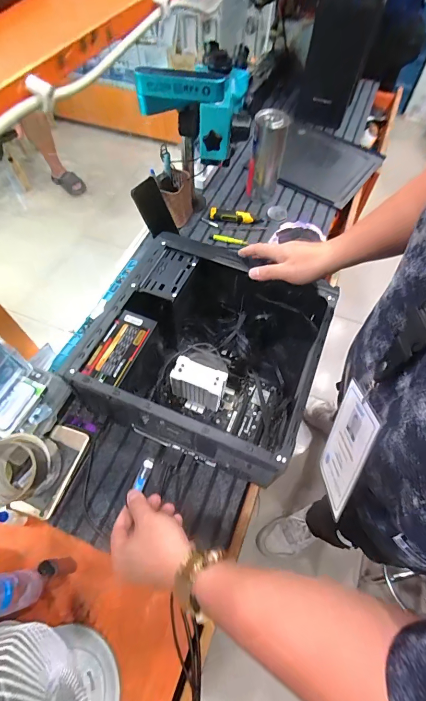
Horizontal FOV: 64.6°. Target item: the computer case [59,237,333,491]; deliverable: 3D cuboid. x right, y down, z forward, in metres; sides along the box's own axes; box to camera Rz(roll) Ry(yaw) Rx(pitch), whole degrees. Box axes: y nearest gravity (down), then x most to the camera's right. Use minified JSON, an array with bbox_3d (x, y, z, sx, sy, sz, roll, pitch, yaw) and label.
[{"bbox_3d":[-0.002,0.003,0.611,0.343,0.168,0.336,22,62,11],"label":"computer case"}]

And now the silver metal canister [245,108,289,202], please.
[{"bbox_3d":[0.140,-0.505,0.886,0.086,0.201,0.074,9,60,4],"label":"silver metal canister"}]

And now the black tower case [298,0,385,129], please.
[{"bbox_3d":[0.407,-0.960,1.078,0.153,0.365,0.213,27,63,14],"label":"black tower case"}]

